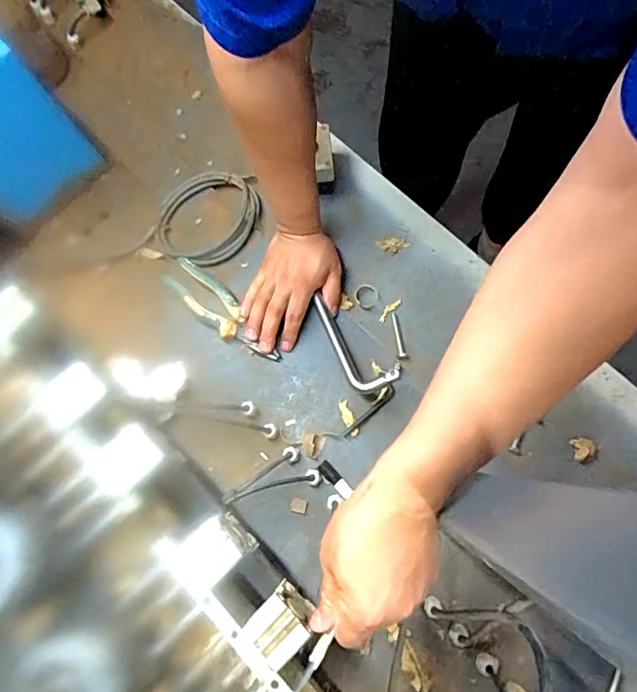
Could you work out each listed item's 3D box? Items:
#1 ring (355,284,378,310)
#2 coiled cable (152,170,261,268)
[{"bbox_3d":[0.067,-0.069,0.666,0.030,0.004,0.036,14,78,8],"label":"ring"},{"bbox_3d":[-0.162,-0.190,0.699,0.140,0.020,0.152,-1,76,5],"label":"coiled cable"}]

